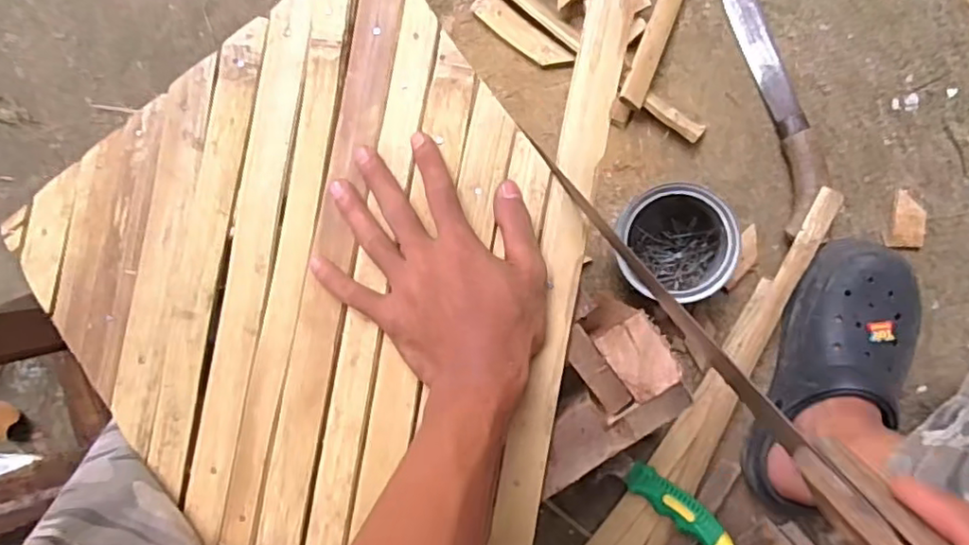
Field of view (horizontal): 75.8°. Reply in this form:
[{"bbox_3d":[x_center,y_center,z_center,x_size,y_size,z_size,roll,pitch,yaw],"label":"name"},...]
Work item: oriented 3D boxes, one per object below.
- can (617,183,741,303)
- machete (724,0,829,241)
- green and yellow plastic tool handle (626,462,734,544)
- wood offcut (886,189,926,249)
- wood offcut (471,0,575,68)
[{"bbox_3d":[0.183,-0.028,0.605,0.092,0.121,0.098,0,90,8],"label":"can"},{"bbox_3d":[0.295,-0.210,0.642,0.049,0.030,0.337,-13,88,8],"label":"machete"},{"bbox_3d":[0.197,0.241,0.627,0.117,0.028,0.037,40,96,26],"label":"green and yellow plastic tool handle"},{"bbox_3d":[0.432,-0.053,0.633,0.034,0.012,0.058,11,92,8],"label":"wood offcut"},{"bbox_3d":[0.039,-0.263,0.689,0.125,0.014,0.029,42,95,6],"label":"wood offcut"}]

